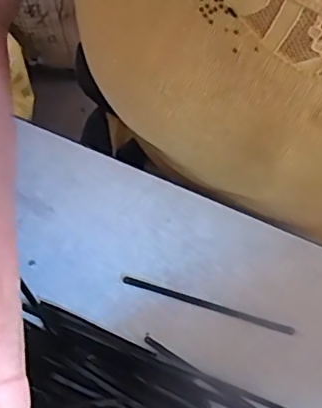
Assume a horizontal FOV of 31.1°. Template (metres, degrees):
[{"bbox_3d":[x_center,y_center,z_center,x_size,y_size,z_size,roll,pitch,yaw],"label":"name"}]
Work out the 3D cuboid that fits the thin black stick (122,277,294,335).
[{"bbox_3d":[0.026,0.058,0.329,0.098,0.004,0.006,16,77,5],"label":"thin black stick"}]

